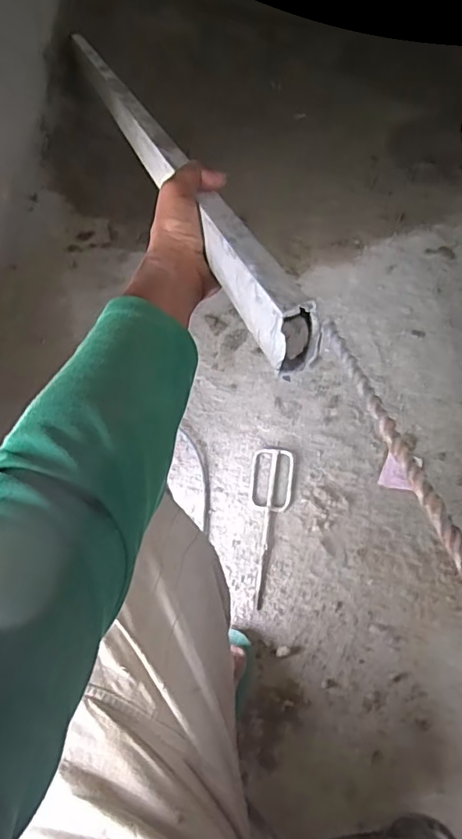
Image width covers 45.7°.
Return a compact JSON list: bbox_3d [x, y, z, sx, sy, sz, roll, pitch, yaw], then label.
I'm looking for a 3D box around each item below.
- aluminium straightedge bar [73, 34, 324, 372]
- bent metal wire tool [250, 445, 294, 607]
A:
[{"bbox_3d":[-0.131,-0.403,0.753,0.034,0.049,1.124,-17,44,-8],"label":"aluminium straightedge bar"},{"bbox_3d":[0.052,0.149,0.796,0.062,0.004,0.238,6,61,5],"label":"bent metal wire tool"}]

